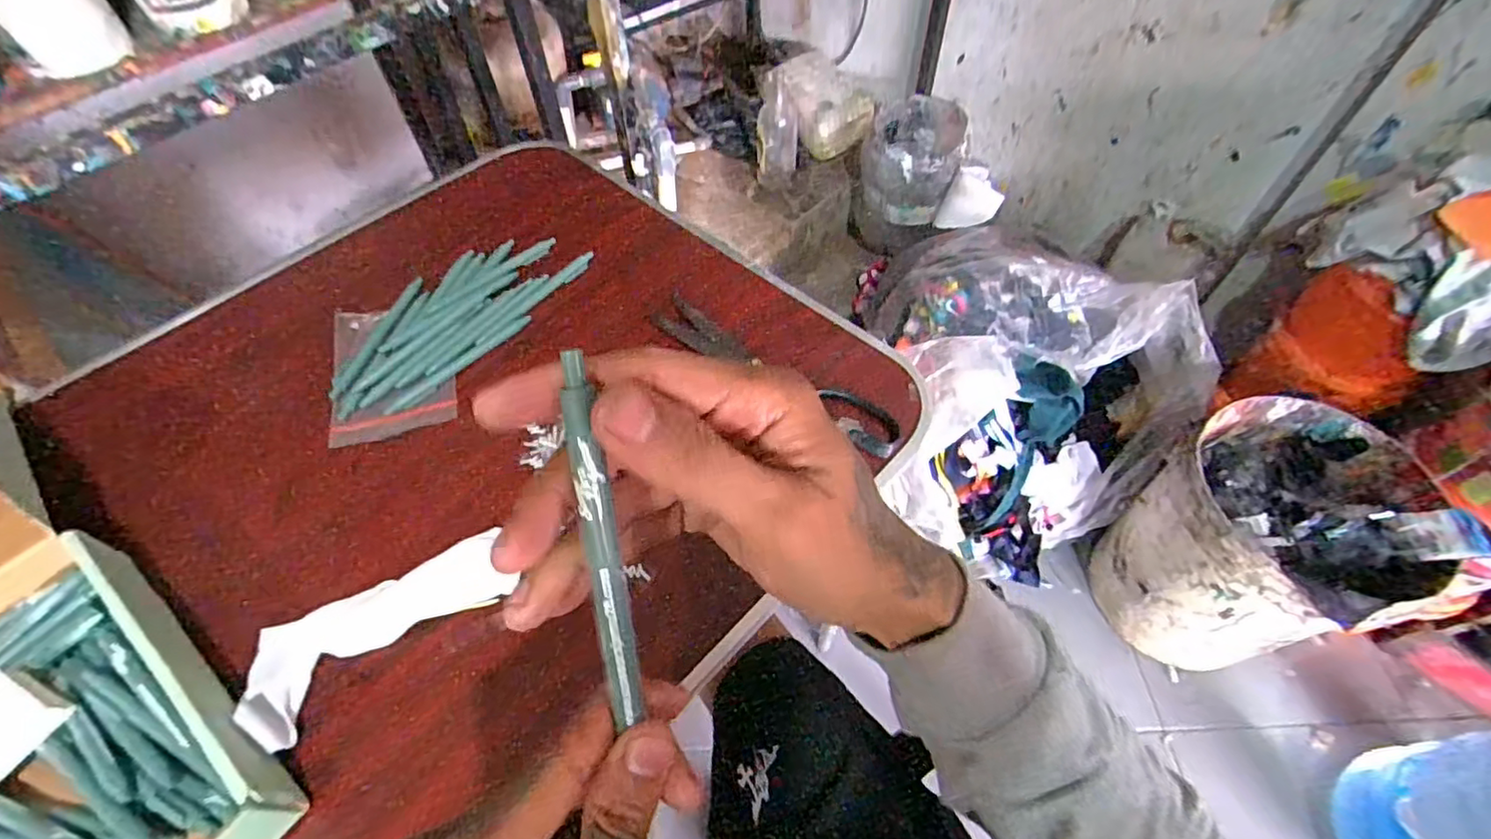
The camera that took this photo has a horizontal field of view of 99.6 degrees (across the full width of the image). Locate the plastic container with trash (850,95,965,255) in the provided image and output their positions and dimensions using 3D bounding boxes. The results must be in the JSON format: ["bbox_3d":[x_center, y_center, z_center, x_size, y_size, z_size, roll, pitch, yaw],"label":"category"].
[{"bbox_3d":[0.376,-0.566,1.470,0.223,0.248,0.263,16,57,12],"label":"plastic container with trash"}]

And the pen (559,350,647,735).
[{"bbox_3d":[-0.043,0.040,0.190,0.009,0.120,0.006,-6,14,-3],"label":"pen"}]

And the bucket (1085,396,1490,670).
[{"bbox_3d":[0.753,0.187,0.945,0.286,0.405,0.308,-1,55,1],"label":"bucket"}]

